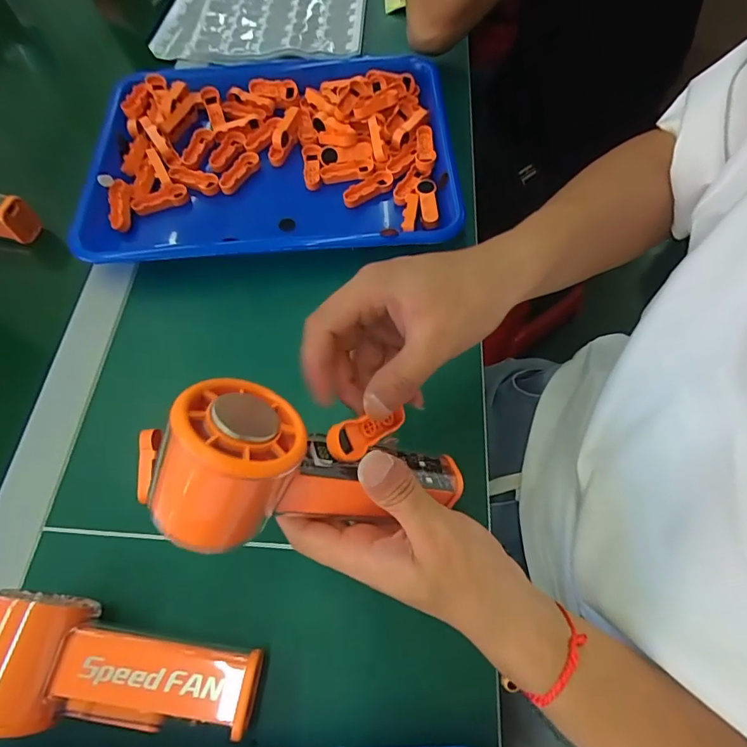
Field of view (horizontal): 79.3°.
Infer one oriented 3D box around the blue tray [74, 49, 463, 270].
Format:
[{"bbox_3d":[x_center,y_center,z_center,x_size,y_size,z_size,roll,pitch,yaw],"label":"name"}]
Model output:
[{"bbox_3d":[-0.093,-0.209,0.426,0.331,0.040,0.249,-4,64,1],"label":"blue tray"}]

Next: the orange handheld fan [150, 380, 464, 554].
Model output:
[{"bbox_3d":[-0.025,0.047,0.225,0.154,0.049,0.068,14,58,-35],"label":"orange handheld fan"}]

